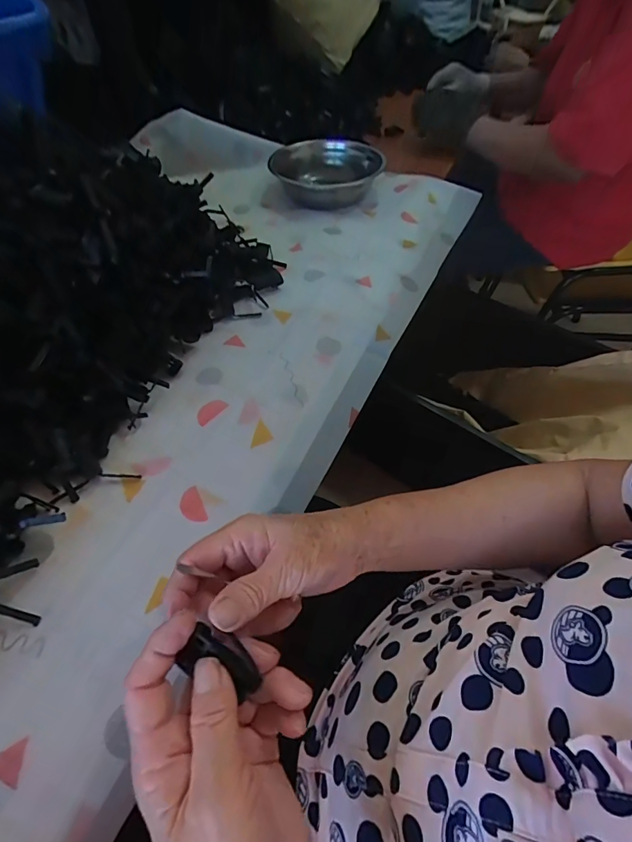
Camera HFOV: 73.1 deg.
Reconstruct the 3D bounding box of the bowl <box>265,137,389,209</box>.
[{"bbox_3d":[0.022,-0.472,0.804,0.179,0.058,0.188,0,52,0],"label":"bowl"}]

